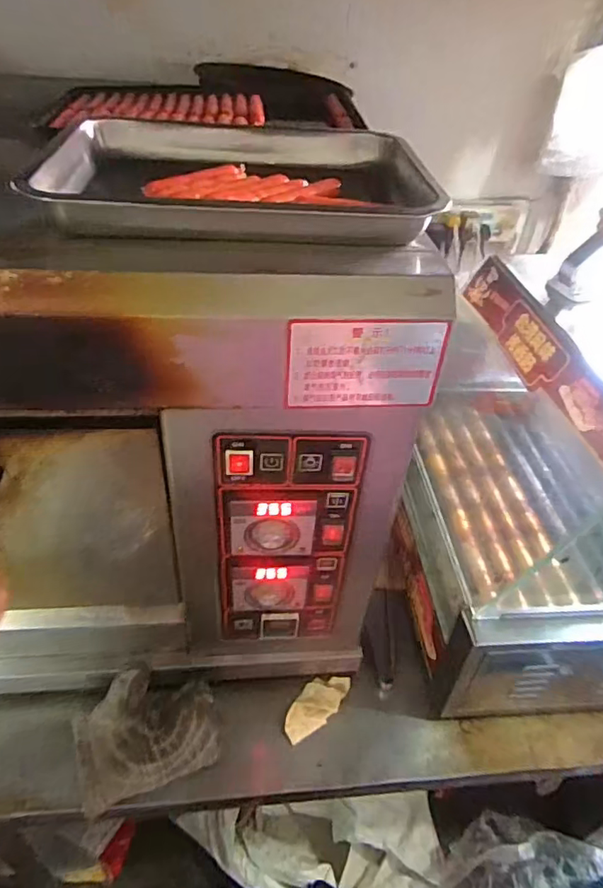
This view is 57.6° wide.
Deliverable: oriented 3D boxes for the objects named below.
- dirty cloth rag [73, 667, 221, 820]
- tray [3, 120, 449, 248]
[{"bbox_3d":[-0.199,0.365,0.708,0.170,0.065,0.127,-15,45,-21],"label":"dirty cloth rag"},{"bbox_3d":[-0.063,-0.260,0.541,0.324,0.050,0.248,0,42,-6],"label":"tray"}]

